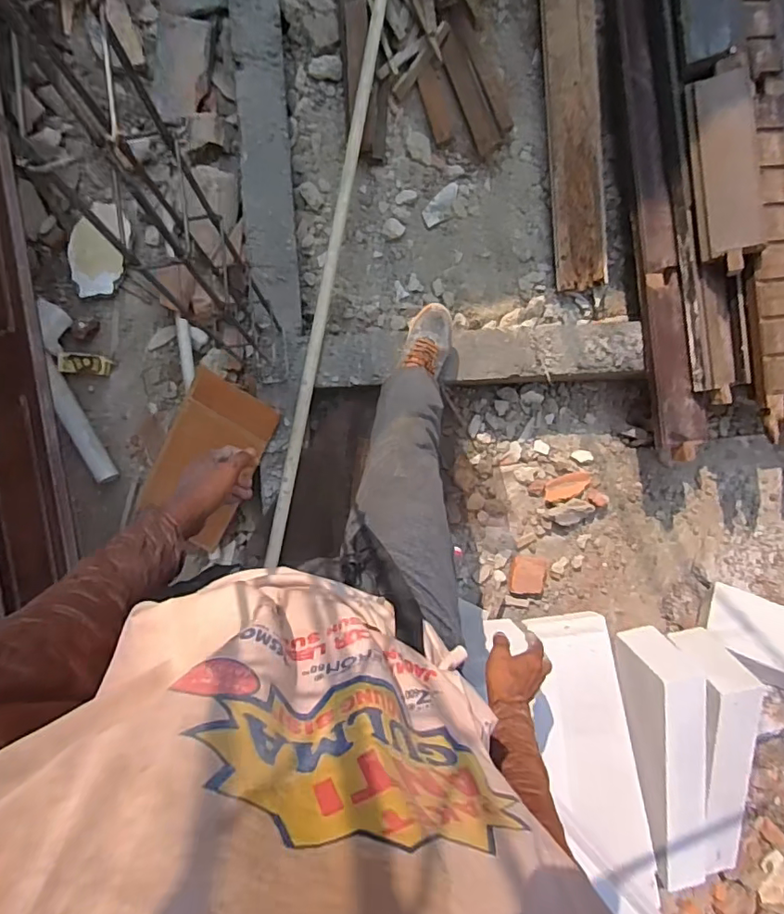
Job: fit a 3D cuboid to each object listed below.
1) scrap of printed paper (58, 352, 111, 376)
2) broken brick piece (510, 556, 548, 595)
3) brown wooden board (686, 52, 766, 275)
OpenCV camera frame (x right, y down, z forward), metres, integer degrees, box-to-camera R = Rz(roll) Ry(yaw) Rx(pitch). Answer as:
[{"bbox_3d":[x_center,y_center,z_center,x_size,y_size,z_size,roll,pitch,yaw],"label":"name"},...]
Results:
[{"bbox_3d":[-0.834,-0.252,1.433,0.123,0.013,0.054,3,96,-27],"label":"scrap of printed paper"},{"bbox_3d":[0.413,0.360,1.615,0.121,0.043,0.121,8,87,-4],"label":"broken brick piece"},{"bbox_3d":[0.783,-0.676,1.241,0.132,0.036,0.469,-5,92,29],"label":"brown wooden board"}]

